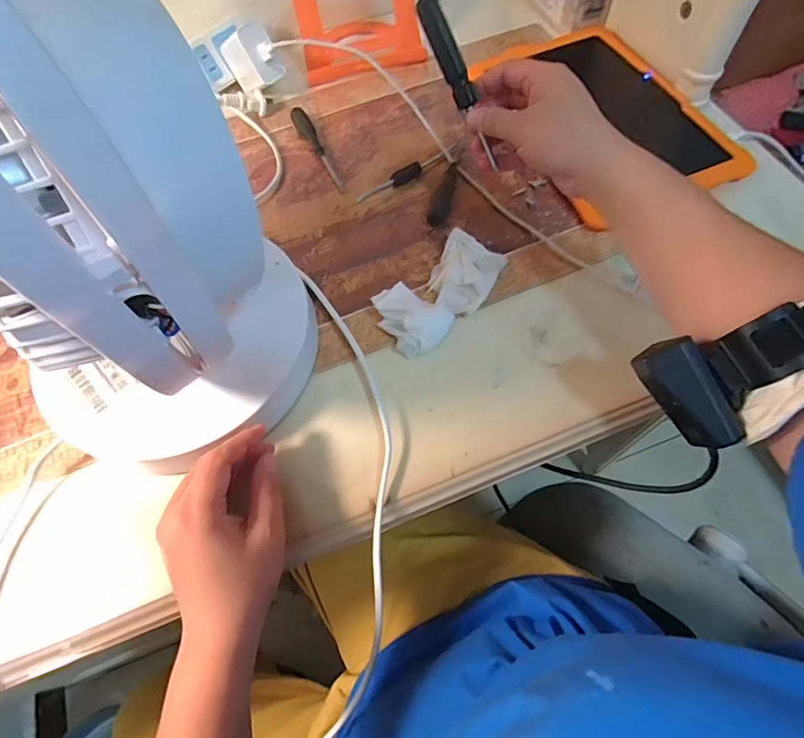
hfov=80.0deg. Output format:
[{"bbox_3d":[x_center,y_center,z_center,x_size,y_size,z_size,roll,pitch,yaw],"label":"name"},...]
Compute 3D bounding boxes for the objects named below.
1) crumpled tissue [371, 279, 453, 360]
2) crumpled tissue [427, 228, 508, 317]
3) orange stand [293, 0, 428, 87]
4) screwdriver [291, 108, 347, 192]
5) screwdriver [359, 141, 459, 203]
[{"bbox_3d":[0.006,-0.042,0.389,0.060,0.026,0.049,38,71,18],"label":"crumpled tissue"},{"bbox_3d":[0.053,-0.080,0.410,0.053,0.017,0.070,28,68,15],"label":"crumpled tissue"},{"bbox_3d":[-0.047,-0.397,0.533,0.136,0.086,0.063,-9,64,-2],"label":"orange stand"},{"bbox_3d":[-0.085,-0.226,0.490,0.016,0.016,0.119,-27,66,-10],"label":"screwdriver"},{"bbox_3d":[0.007,-0.195,0.472,0.118,0.013,0.013,-37,68,-14],"label":"screwdriver"}]

